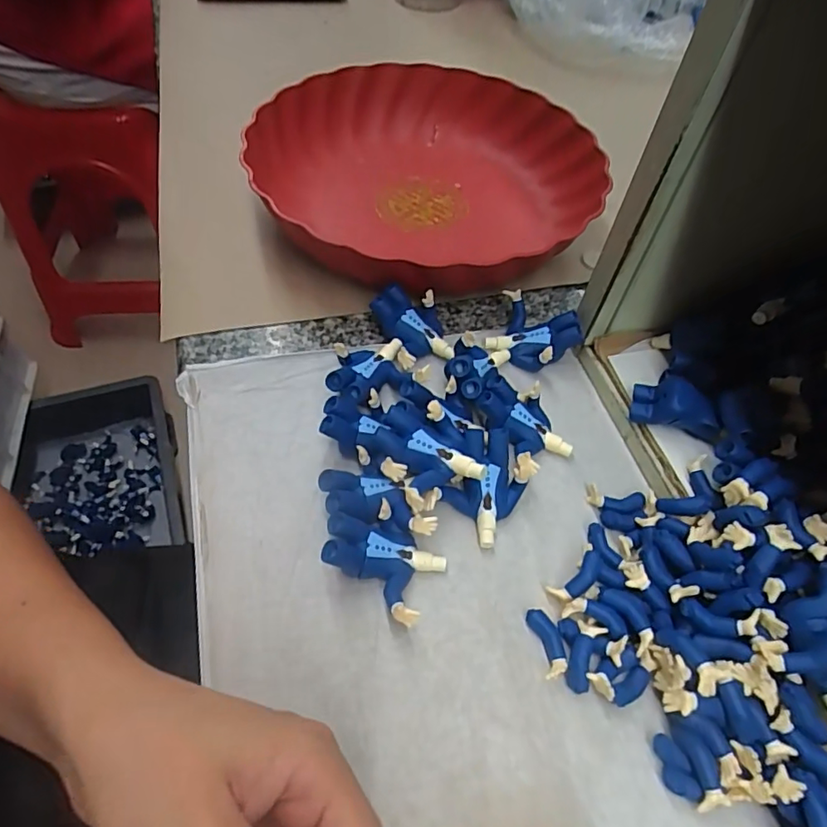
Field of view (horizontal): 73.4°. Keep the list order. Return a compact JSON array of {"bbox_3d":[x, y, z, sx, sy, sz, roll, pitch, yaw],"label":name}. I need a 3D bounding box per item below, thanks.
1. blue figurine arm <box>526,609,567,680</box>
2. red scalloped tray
[{"bbox_3d":[0.059,0.100,0.243,0.012,0.007,0.028,-9,56,-11],"label":"blue figurine arm"},{"bbox_3d":[0.005,-0.171,0.398,0.228,0.054,0.231,-37,65,-26],"label":"red scalloped tray"}]

